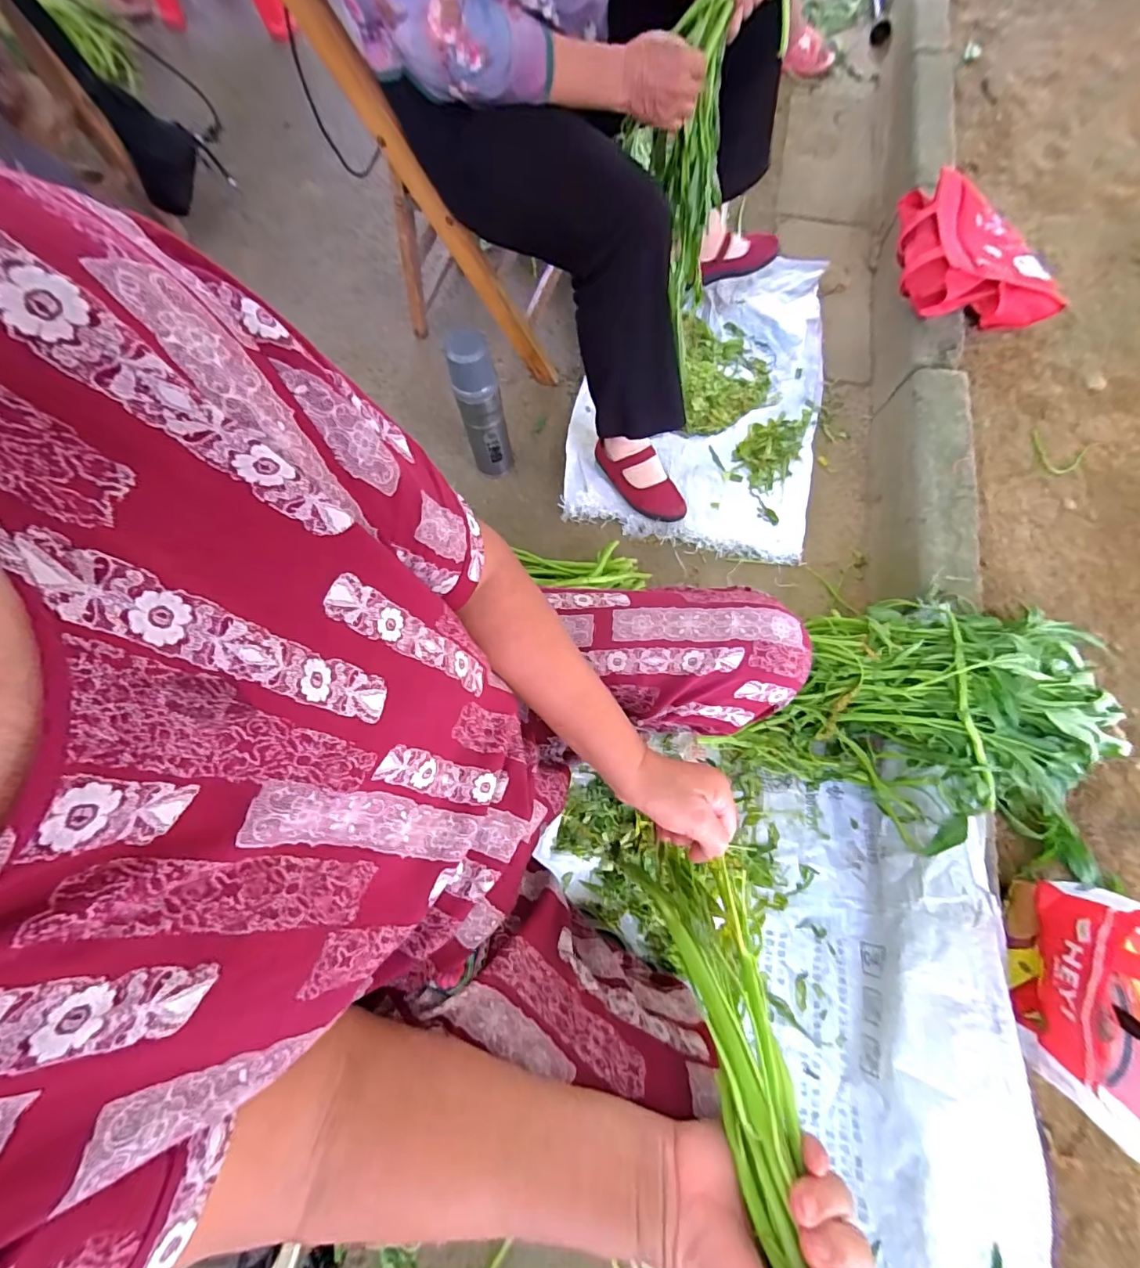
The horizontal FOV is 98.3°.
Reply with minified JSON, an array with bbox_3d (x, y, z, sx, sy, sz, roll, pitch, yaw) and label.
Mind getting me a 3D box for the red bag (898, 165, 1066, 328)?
[{"bbox_3d":[0.775,-0.727,0.936,0.286,0.091,0.259,7,73,1],"label":"red bag"}]

